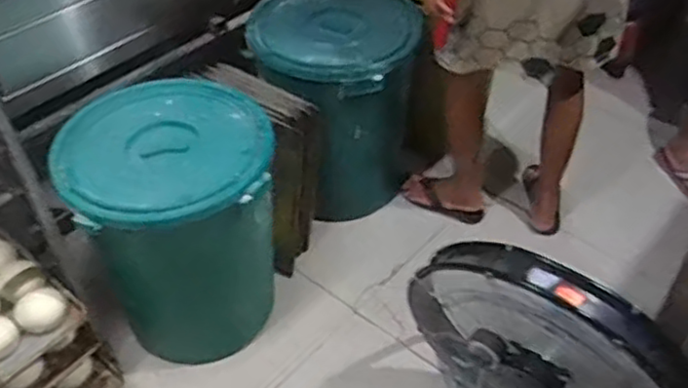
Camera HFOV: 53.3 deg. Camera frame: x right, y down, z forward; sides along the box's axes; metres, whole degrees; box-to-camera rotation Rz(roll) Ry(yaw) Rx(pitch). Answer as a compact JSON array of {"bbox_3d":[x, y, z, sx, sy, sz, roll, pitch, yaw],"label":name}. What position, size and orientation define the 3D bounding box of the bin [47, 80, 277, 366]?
[{"bbox_3d":[-0.366,0.087,1.585,0.426,0.562,0.373,-18,47,-18],"label":"bin"}]

